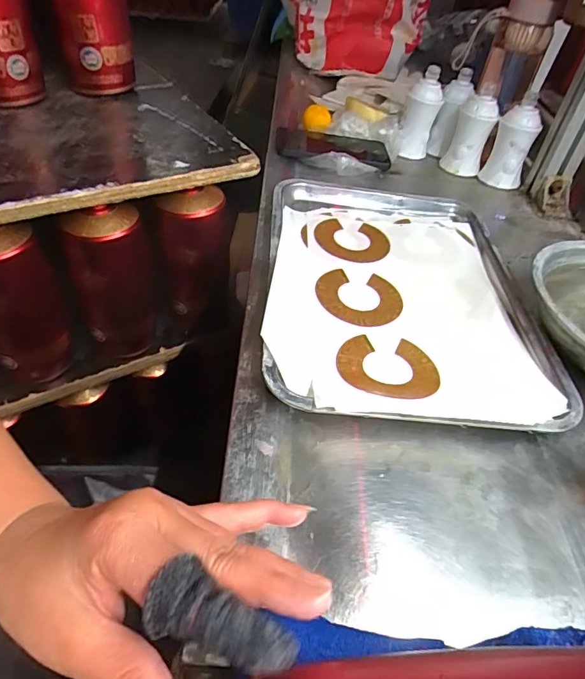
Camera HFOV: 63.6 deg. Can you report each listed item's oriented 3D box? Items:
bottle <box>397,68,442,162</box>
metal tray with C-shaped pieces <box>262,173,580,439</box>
[{"bbox_3d":[0.189,-0.330,0.691,0.046,0.108,0.040,12,45,7],"label":"bottle"},{"bbox_3d":[0.105,-0.062,0.466,0.250,0.030,0.341,3,45,-2],"label":"metal tray with C-shaped pieces"}]

